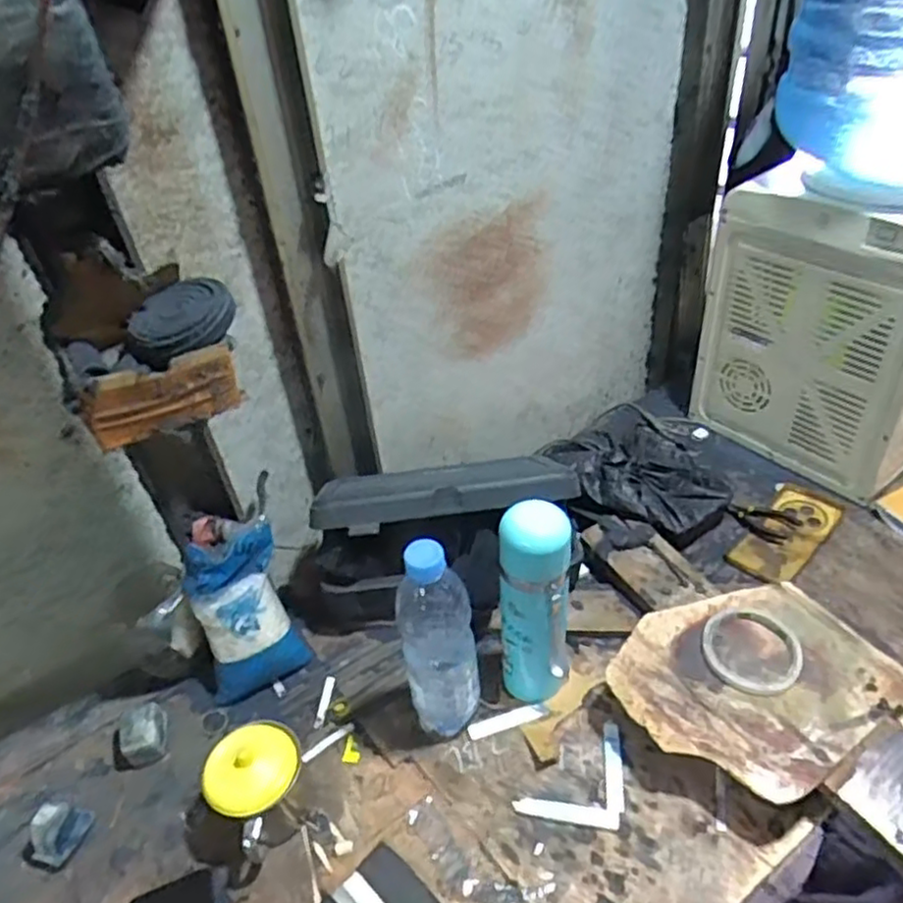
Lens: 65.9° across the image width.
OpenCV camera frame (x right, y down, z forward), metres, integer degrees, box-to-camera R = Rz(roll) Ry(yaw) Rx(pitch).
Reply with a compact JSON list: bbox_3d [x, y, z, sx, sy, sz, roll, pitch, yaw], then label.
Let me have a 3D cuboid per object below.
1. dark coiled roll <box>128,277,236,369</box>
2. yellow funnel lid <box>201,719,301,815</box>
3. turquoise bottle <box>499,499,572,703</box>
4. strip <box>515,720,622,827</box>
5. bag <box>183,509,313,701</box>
[{"bbox_3d":[-0.211,-0.104,0.543,0.080,0.029,0.070,-28,44,-26],"label":"dark coiled roll"},{"bbox_3d":[-0.172,0.275,0.609,0.070,0.013,0.086,49,42,9],"label":"yellow funnel lid"},{"bbox_3d":[0.079,0.154,0.668,0.066,0.241,0.057,8,41,16],"label":"turquoise bottle"},{"bbox_3d":[0.129,0.313,0.644,0.125,0.005,0.077,-27,44,-25],"label":"strip"},{"bbox_3d":[-0.222,0.173,0.749,0.105,0.151,0.100,-20,41,-18],"label":"bag"}]

